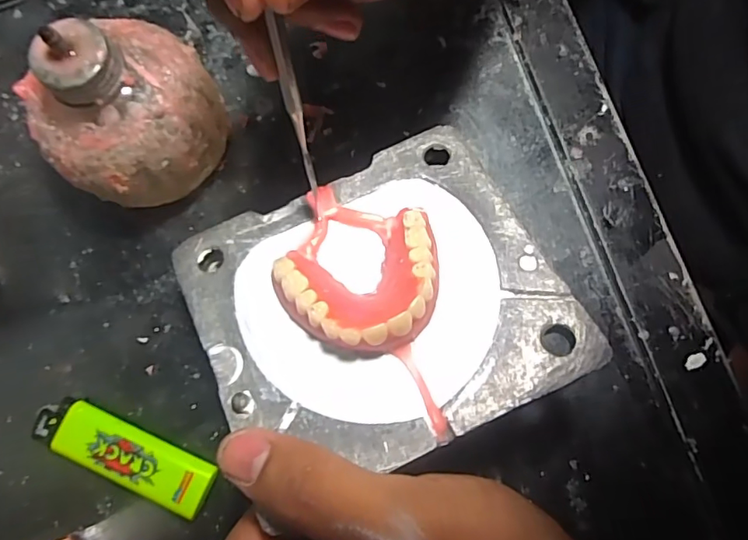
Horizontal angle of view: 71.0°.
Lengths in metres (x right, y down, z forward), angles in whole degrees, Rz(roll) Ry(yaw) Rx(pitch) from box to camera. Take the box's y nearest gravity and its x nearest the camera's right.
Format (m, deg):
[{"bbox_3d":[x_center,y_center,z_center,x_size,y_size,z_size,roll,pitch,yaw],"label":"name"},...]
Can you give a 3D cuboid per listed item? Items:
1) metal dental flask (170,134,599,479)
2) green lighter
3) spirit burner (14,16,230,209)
[{"bbox_3d":[0.000,0.012,0.197,0.125,0.033,0.112,-26,65,-6],"label":"metal dental flask"},{"bbox_3d":[-0.105,0.078,0.223,0.078,0.013,0.022,24,79,5],"label":"green lighter"},{"bbox_3d":[-0.103,-0.067,0.224,0.072,0.072,0.075,43,81,9],"label":"spirit burner"}]

